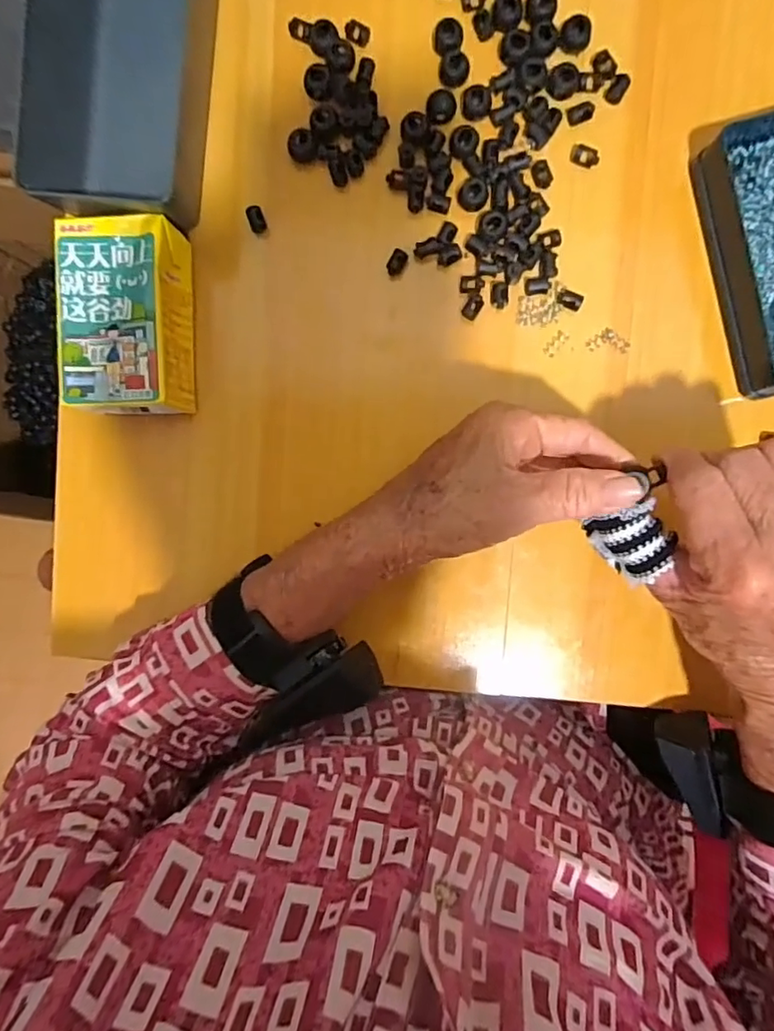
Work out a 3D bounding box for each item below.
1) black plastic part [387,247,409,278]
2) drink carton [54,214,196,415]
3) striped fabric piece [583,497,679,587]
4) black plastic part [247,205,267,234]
[{"bbox_3d":[0.006,-0.155,0.339,0.010,0.006,0.015,32,94,1],"label":"black plastic part"},{"bbox_3d":[-0.154,-0.117,0.329,0.063,0.040,0.107,0,93,3],"label":"drink carton"},{"bbox_3d":[0.121,0.014,0.270,0.030,0.022,0.037,-27,91,4],"label":"striped fabric piece"},{"bbox_3d":[-0.081,-0.183,0.341,0.010,0.005,0.015,-19,92,3],"label":"black plastic part"}]

